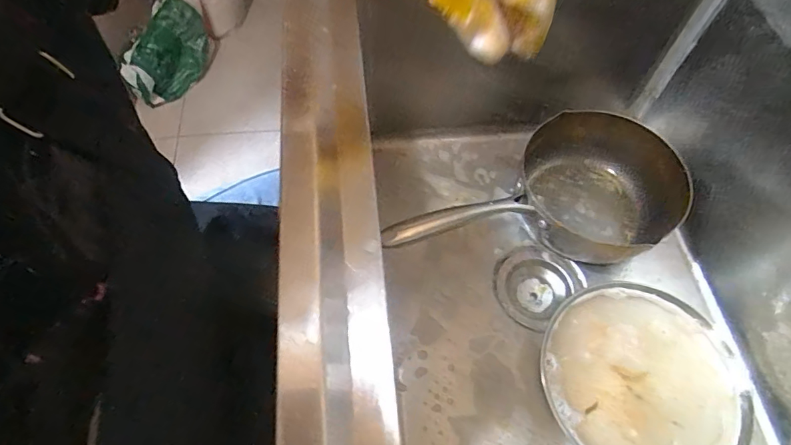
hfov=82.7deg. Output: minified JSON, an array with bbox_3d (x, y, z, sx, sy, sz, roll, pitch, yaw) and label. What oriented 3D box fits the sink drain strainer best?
[{"bbox_3d":[0.176,0.083,0.587,0.107,0.041,0.093,-38,68,-20],"label":"sink drain strainer"}]

